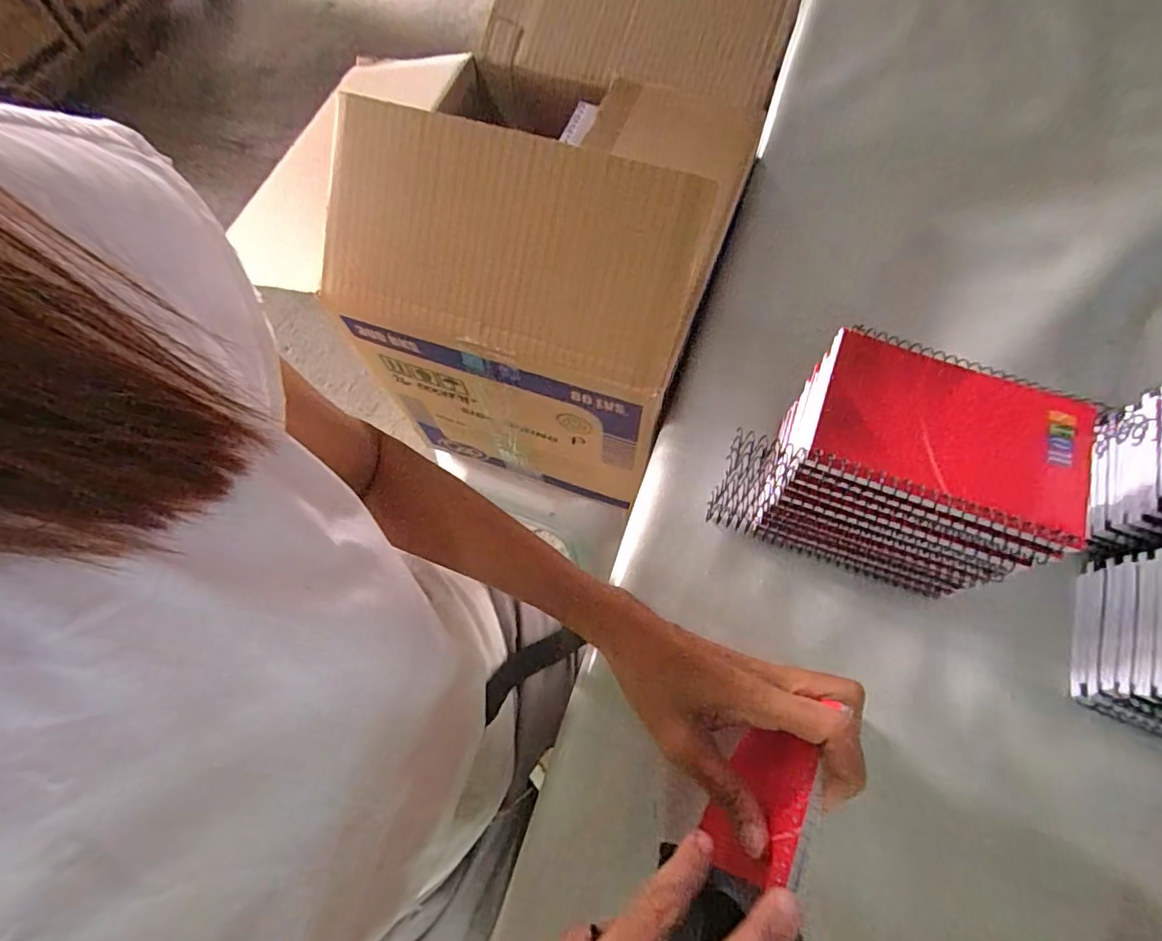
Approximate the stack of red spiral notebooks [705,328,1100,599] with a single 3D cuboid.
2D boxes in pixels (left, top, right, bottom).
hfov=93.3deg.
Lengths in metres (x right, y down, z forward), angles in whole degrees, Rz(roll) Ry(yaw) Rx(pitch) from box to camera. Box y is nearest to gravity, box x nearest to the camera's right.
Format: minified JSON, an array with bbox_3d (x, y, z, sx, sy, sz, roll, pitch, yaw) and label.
[{"bbox_3d":[0.180,-0.002,0.339,0.165,0.120,0.099,20,68,8],"label":"stack of red spiral notebooks"}]

